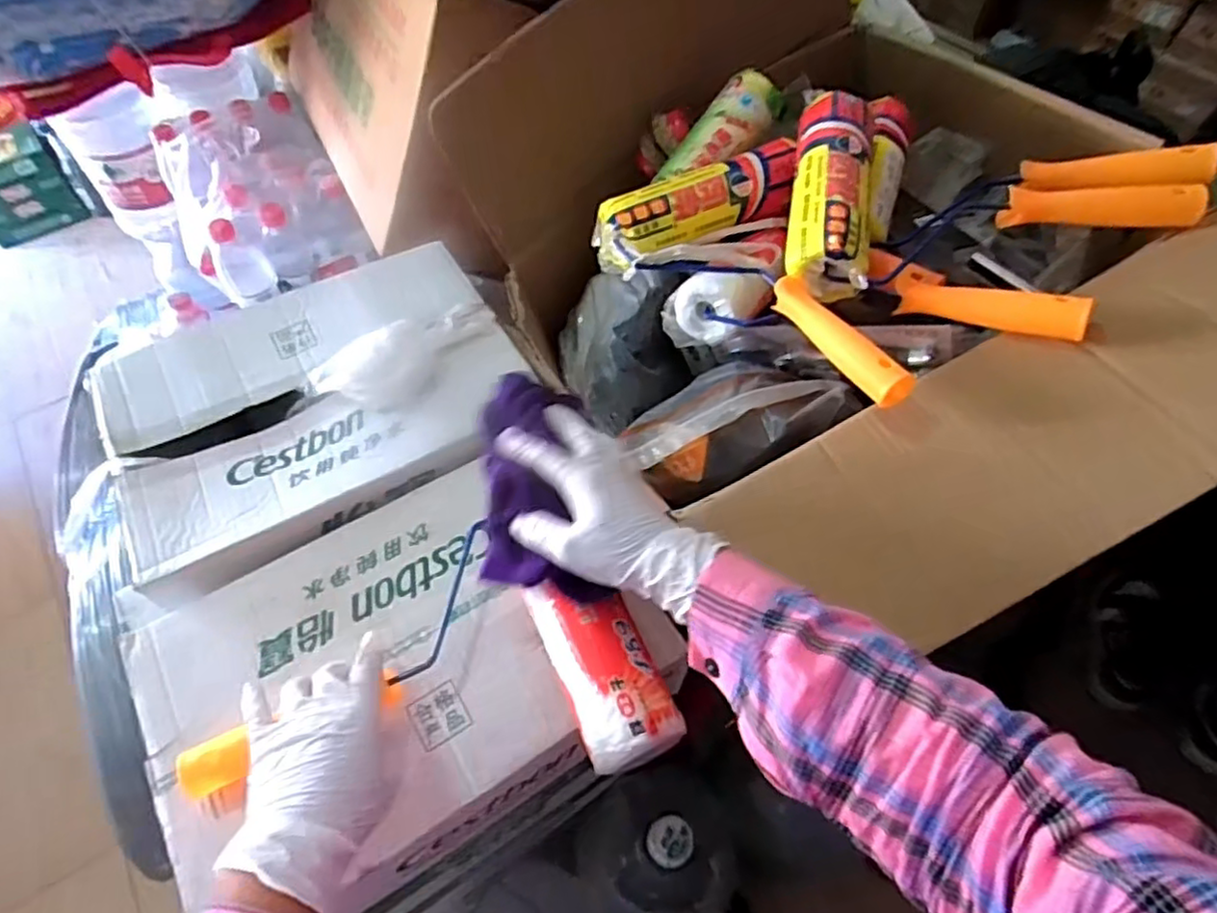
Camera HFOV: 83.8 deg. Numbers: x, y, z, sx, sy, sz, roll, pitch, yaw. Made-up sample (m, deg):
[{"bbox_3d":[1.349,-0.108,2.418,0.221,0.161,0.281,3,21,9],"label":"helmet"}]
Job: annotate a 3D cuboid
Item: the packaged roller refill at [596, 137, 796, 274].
[{"bbox_3d":[0.096,-0.254,0.694,0.228,0.061,0.073,-23,60,-16],"label":"packaged roller refill"}]

